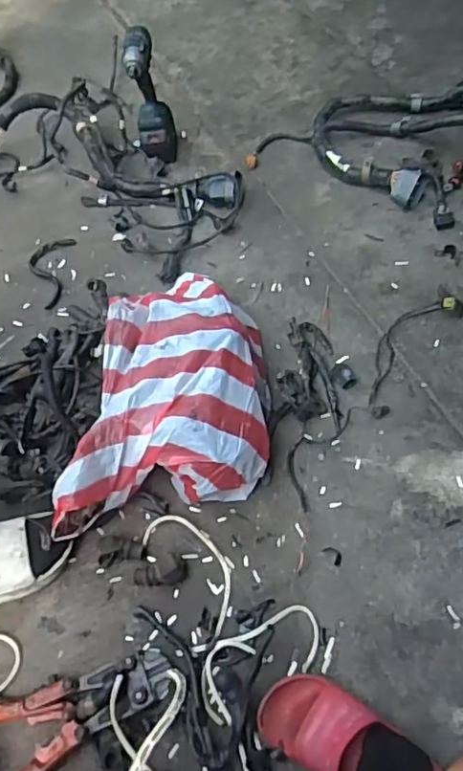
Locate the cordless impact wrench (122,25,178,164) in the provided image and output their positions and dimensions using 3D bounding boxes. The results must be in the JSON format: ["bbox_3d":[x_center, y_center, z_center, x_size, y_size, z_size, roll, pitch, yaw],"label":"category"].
[{"bbox_3d":[-0.189,-0.652,1.360,0.085,0.244,0.138,-10,60,2],"label":"cordless impact wrench"}]

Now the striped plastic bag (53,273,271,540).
[{"bbox_3d":[-0.085,0.017,1.005,0.300,0.178,0.478,6,57,5],"label":"striped plastic bag"}]

